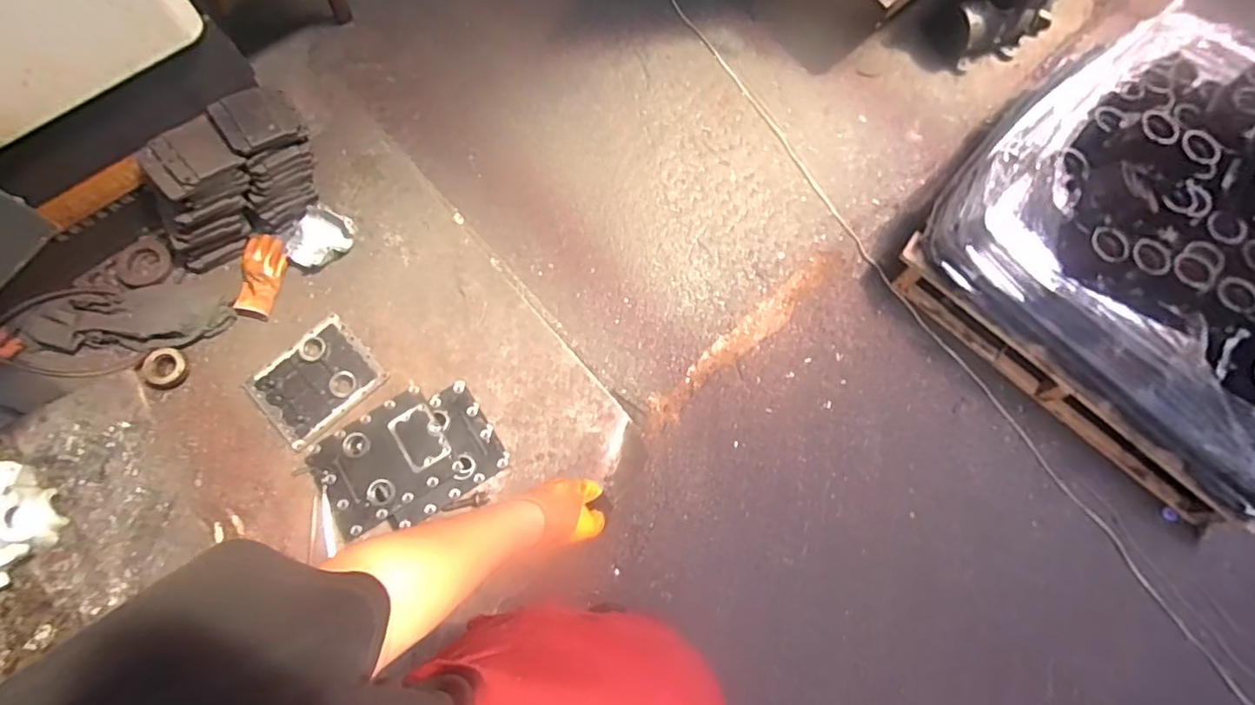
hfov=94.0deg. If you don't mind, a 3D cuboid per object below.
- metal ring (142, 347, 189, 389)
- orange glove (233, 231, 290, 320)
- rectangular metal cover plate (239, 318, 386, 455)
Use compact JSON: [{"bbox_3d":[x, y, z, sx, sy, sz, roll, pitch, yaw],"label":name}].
[{"bbox_3d":[-1.033,0.035,1.307,0.079,0.018,0.092,-3,86,-43],"label":"metal ring"},{"bbox_3d":[-0.852,-0.176,1.358,0.087,0.019,0.196,15,98,-27],"label":"orange glove"},{"bbox_3d":[-0.711,0.067,1.335,0.218,0.028,0.254,44,77,10],"label":"rectangular metal cover plate"}]

